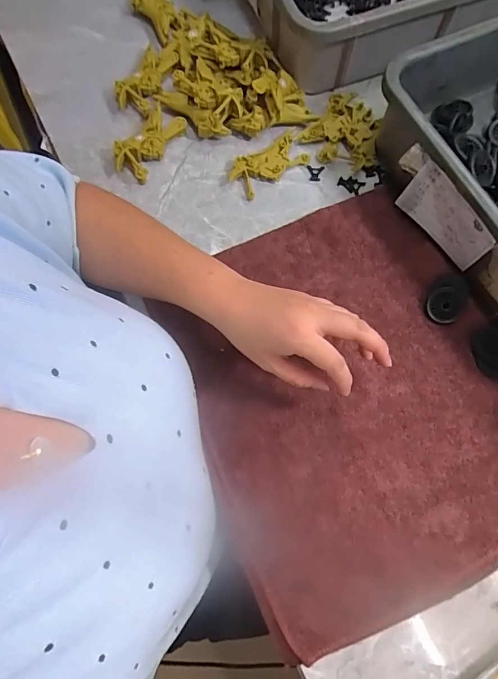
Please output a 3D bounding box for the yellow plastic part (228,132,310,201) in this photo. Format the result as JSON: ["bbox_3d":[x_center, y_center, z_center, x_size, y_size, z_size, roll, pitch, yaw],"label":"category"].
[{"bbox_3d":[0.023,-0.209,0.509,0.093,0.015,0.049,-35,75,-11],"label":"yellow plastic part"}]

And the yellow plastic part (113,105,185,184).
[{"bbox_3d":[-0.121,-0.241,0.519,0.051,0.025,0.101,29,74,9],"label":"yellow plastic part"}]

